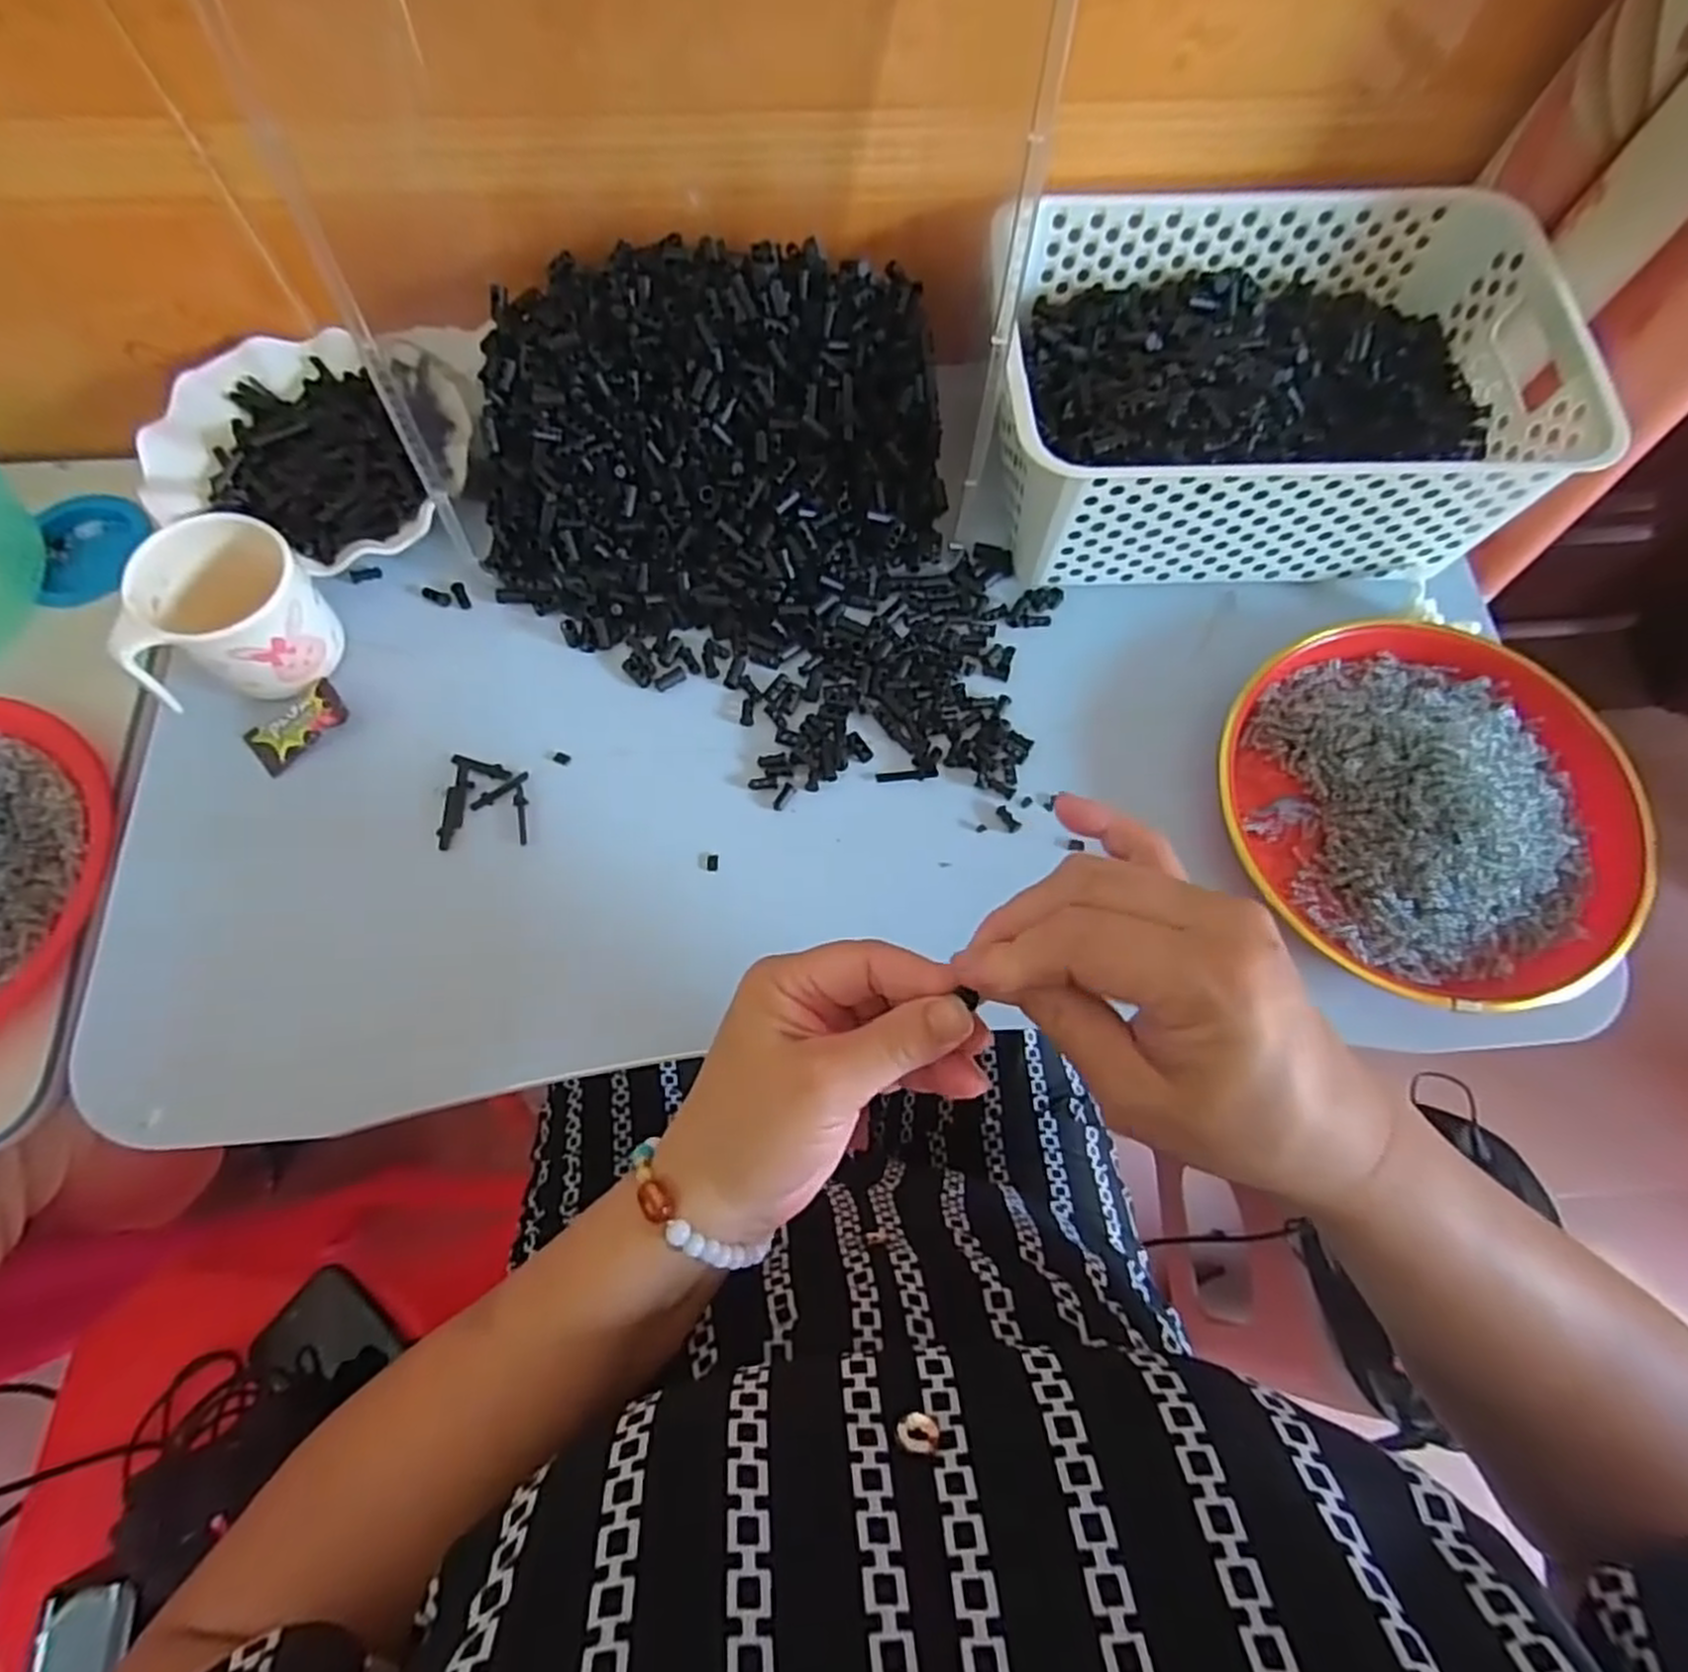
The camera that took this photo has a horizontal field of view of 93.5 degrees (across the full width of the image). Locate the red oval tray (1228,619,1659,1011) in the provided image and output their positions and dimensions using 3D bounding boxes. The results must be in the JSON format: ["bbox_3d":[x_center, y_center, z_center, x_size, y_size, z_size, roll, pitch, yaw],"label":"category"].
[{"bbox_3d":[0.315,-0.018,0.434,0.215,0.050,0.208,22,72,6],"label":"red oval tray"}]

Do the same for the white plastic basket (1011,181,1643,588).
[{"bbox_3d":[0.240,-0.260,0.480,0.304,0.111,0.204,1,71,-1],"label":"white plastic basket"}]

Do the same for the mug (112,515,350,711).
[{"bbox_3d":[-0.322,-0.111,0.415,0.071,0.064,0.097,31,73,9],"label":"mug"}]

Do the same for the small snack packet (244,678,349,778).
[{"bbox_3d":[-0.299,-0.061,0.434,0.052,0.011,0.028,-41,77,-14],"label":"small snack packet"}]

